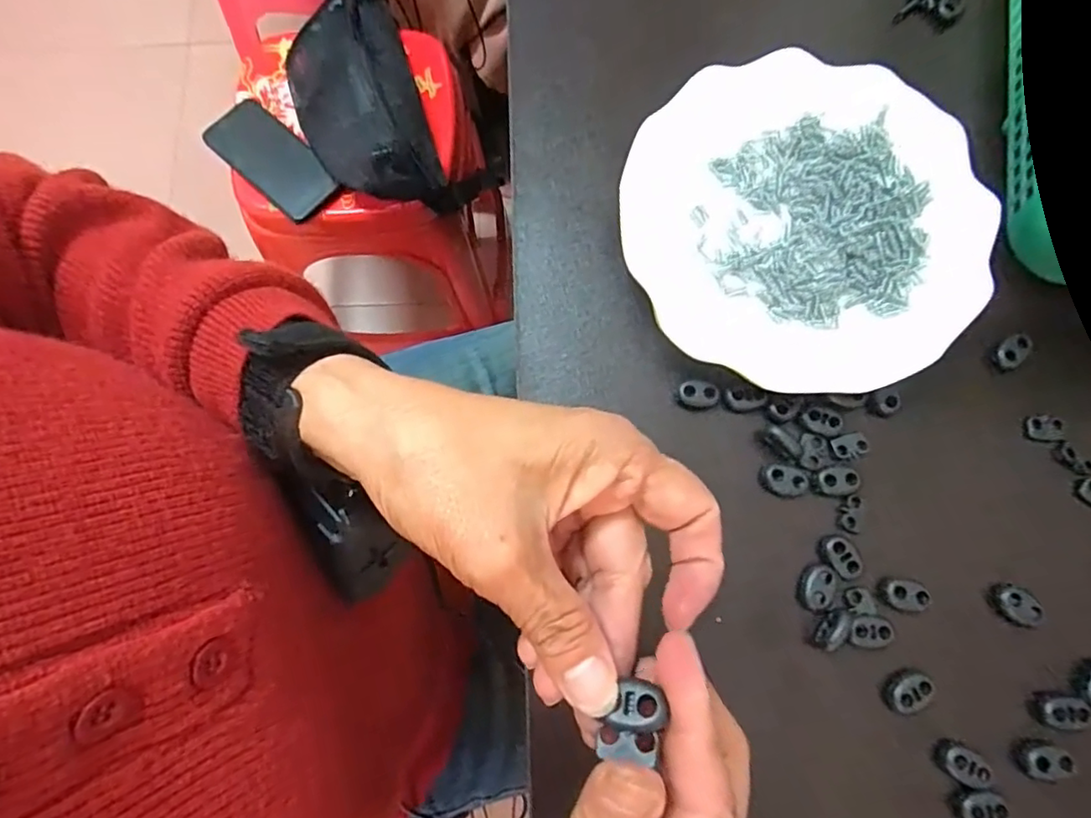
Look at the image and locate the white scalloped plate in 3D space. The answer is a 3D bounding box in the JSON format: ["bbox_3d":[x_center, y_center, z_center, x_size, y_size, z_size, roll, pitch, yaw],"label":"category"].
[{"bbox_3d":[0.129,-0.096,0.305,0.173,0.022,0.174,0,76,-2],"label":"white scalloped plate"}]

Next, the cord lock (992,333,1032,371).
[{"bbox_3d":[0.237,-0.029,0.301,0.023,0.007,0.014,-34,80,-9],"label":"cord lock"}]

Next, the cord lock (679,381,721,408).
[{"bbox_3d":[0.077,-0.007,0.297,0.019,0.006,0.012,6,76,-1],"label":"cord lock"}]

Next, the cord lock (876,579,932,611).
[{"bbox_3d":[0.166,0.086,0.276,0.020,0.011,0.013,10,76,0],"label":"cord lock"}]

